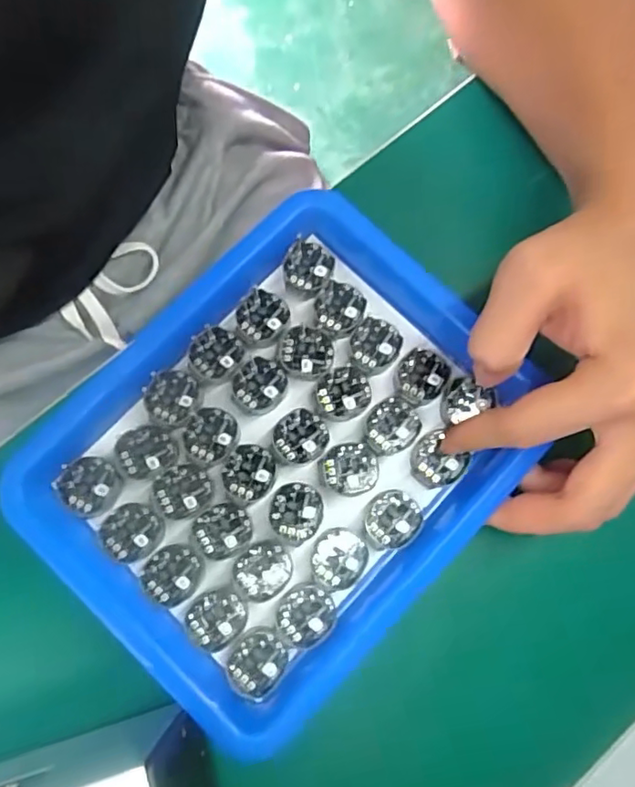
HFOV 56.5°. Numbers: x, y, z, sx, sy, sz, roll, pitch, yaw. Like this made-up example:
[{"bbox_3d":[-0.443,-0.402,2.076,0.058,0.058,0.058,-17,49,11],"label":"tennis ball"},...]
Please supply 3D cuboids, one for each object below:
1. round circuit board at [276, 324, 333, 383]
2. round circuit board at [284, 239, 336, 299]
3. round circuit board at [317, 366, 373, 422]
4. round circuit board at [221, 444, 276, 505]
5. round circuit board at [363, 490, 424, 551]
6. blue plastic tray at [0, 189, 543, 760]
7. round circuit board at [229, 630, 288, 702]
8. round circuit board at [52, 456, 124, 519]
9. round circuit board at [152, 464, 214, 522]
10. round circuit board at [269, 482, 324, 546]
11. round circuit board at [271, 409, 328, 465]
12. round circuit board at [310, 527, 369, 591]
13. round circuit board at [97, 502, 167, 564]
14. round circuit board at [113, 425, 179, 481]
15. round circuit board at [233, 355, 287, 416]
[{"bbox_3d":[-0.006,-0.019,0.290,0.027,0.004,0.026,0,72,-1],"label":"round circuit board"},{"bbox_3d":[-0.004,-0.063,0.301,0.025,0.004,0.028,22,73,6],"label":"round circuit board"},{"bbox_3d":[0.012,0.001,0.289,0.028,0.004,0.023,-40,77,-13],"label":"round circuit board"},{"bbox_3d":[-0.032,0.038,0.278,0.023,0.004,0.027,35,75,10],"label":"round circuit board"},{"bbox_3d":[0.036,0.059,0.277,0.026,0.004,0.026,0,72,-1],"label":"round circuit board"},{"bbox_3d":[-0.015,0.027,0.280,0.177,0.038,0.217,42,76,11],"label":"blue plastic tray"},{"bbox_3d":[-0.026,0.121,0.264,0.025,0.005,0.029,15,72,4],"label":"round circuit board"},{"bbox_3d":[-0.107,0.044,0.277,0.028,0.004,0.028,0,72,-1],"label":"round circuit board"},{"bbox_3d":[-0.063,0.046,0.276,0.027,0.004,0.024,-9,73,-4],"label":"round circuit board"},{"bbox_3d":[-0.010,0.056,0.275,0.024,0.004,0.027,-4,72,-3],"label":"round circuit board"},{"bbox_3d":[-0.008,0.021,0.284,0.026,0.004,0.026,0,72,-1],"label":"round circuit board"},{"bbox_3d":[0.010,0.076,0.272,0.025,0.004,0.026,9,72,2],"label":"round circuit board"},{"bbox_3d":[-0.086,0.065,0.274,0.029,0.004,0.026,-9,73,-4],"label":"round circuit board"},{"bbox_3d":[-0.081,0.028,0.279,0.029,0.004,0.024,-6,72,-3],"label":"round circuit board"},{"bbox_3d":[-0.028,-0.003,0.288,0.025,0.004,0.028,27,74,7],"label":"round circuit board"}]

